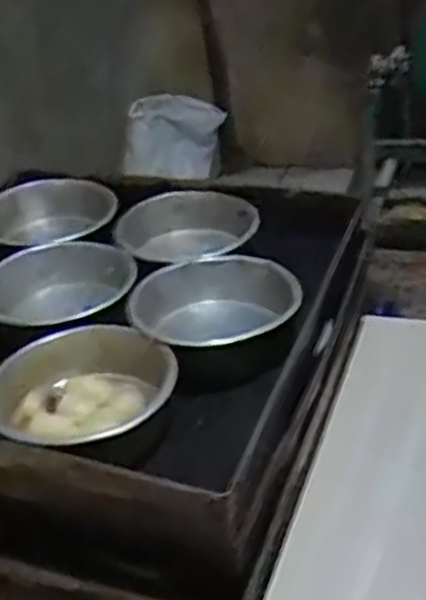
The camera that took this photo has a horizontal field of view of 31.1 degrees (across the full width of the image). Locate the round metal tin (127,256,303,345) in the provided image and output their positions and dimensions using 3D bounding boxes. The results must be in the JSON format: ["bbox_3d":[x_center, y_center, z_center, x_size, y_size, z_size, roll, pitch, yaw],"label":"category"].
[{"bbox_3d":[0.000,0.021,0.722,0.151,0.063,0.138,-7,33,5],"label":"round metal tin"}]

